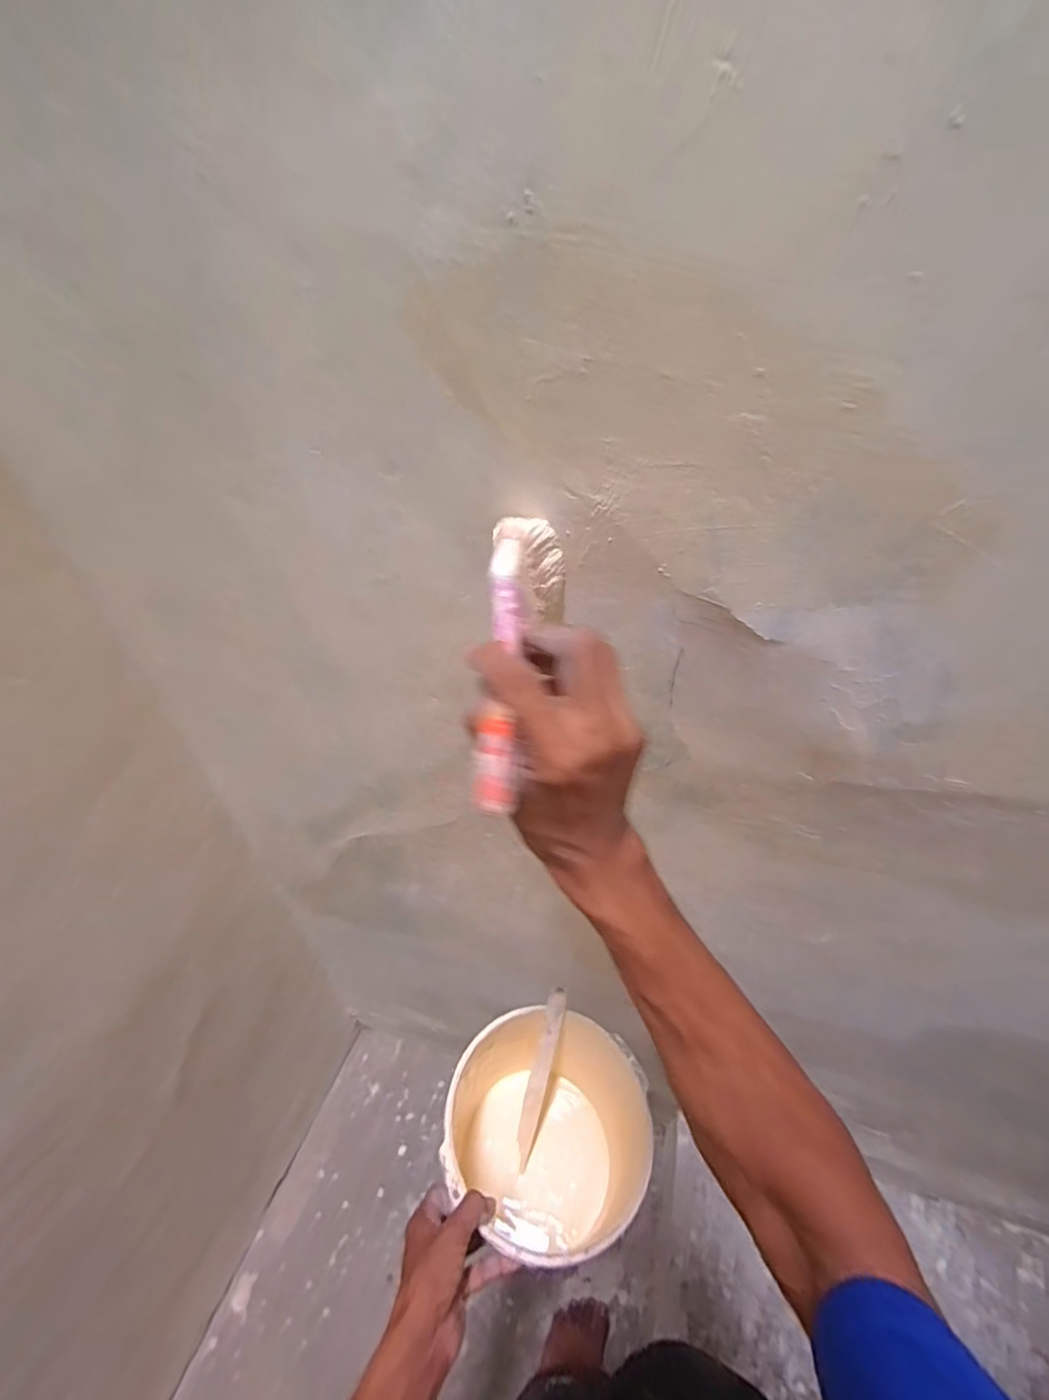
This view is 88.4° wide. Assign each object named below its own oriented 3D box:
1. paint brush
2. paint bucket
[{"bbox_3d":[-0.005,-0.024,0.295,0.034,0.076,0.196,4,48,8],"label":"paint brush"},{"bbox_3d":[0.016,0.494,0.609,0.192,0.194,0.187,-1,41,1],"label":"paint bucket"}]

